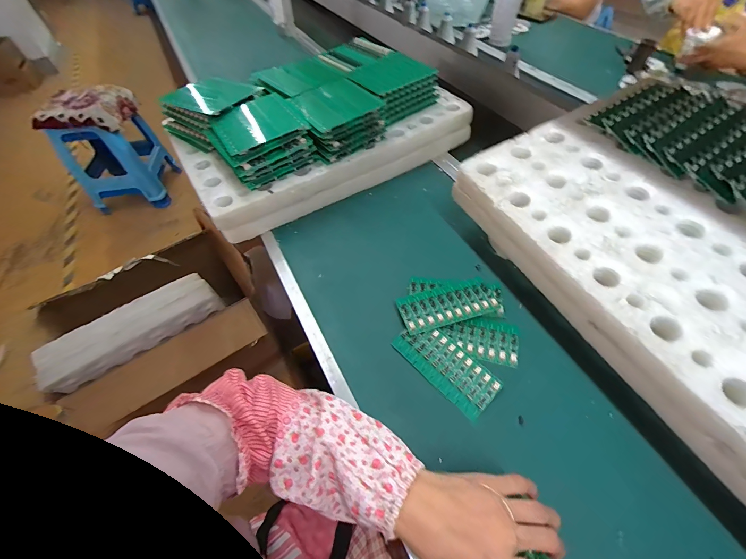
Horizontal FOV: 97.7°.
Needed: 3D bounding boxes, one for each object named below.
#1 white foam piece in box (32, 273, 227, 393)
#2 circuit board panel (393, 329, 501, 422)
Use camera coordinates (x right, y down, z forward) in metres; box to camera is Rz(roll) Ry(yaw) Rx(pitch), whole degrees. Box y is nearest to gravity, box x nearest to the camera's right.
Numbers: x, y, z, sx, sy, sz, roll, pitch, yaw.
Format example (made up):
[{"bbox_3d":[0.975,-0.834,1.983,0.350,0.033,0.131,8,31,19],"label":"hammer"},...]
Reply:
[{"bbox_3d":[-0.566,0.115,0.782,0.380,0.109,0.117,-32,58,-18],"label":"white foam piece in box"},{"bbox_3d":[0.093,0.111,0.424,0.136,0.006,0.061,38,74,23],"label":"circuit board panel"}]

